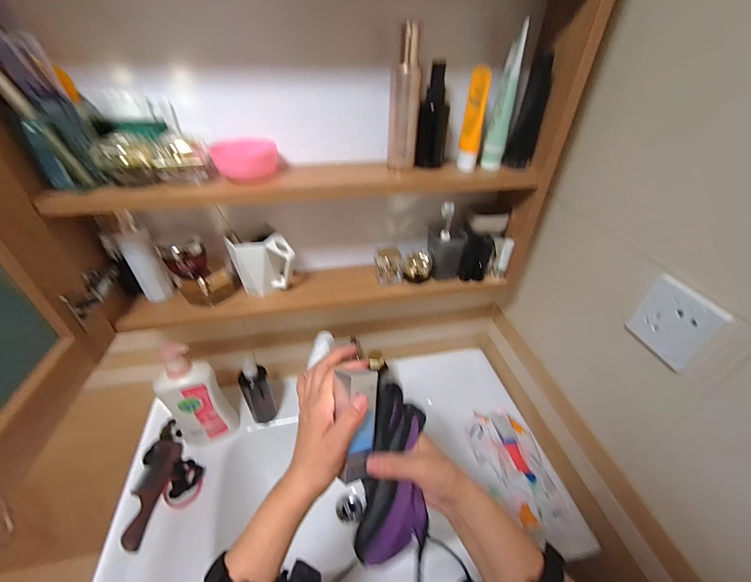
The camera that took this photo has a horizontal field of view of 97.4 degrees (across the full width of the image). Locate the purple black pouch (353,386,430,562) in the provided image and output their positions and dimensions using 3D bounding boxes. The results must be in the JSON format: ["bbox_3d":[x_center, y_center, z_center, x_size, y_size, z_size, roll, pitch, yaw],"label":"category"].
[{"bbox_3d":[0.011,0.192,0.356,0.087,0.040,0.179,3,82,2],"label":"purple black pouch"}]

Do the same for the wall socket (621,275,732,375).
[{"bbox_3d":[0.369,0.041,0.411,0.010,0.098,0.085,-5,39,-9],"label":"wall socket"}]

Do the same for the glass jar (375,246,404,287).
[{"bbox_3d":[0.025,-0.047,0.606,0.050,0.061,0.050,1,39,-1],"label":"glass jar"}]

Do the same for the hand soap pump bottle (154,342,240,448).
[{"bbox_3d":[-0.351,0.205,0.640,0.097,0.269,0.050,-7,40,-11],"label":"hand soap pump bottle"}]

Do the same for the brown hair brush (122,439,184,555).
[{"bbox_3d":[-0.424,0.377,0.633,0.058,0.022,0.192,-3,39,-6],"label":"brown hair brush"}]

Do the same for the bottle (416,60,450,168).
[{"bbox_3d":[0.084,-0.245,0.468,0.034,0.128,0.031,17,41,18],"label":"bottle"}]

